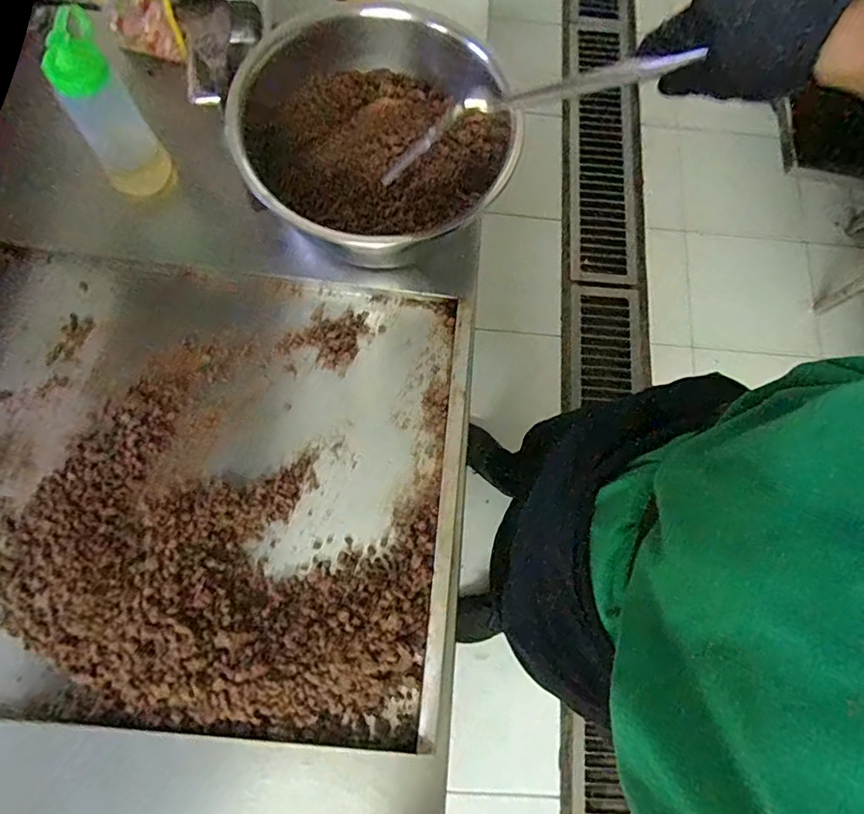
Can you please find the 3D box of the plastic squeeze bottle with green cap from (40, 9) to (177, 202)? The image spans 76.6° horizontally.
[{"bbox_3d":[-0.386,-0.351,0.641,0.077,0.195,0.093,-31,79,-11],"label":"plastic squeeze bottle with green cap"}]

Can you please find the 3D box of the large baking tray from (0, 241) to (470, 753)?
[{"bbox_3d":[-0.289,0.076,0.635,0.623,0.045,0.514,6,73,0],"label":"large baking tray"}]

